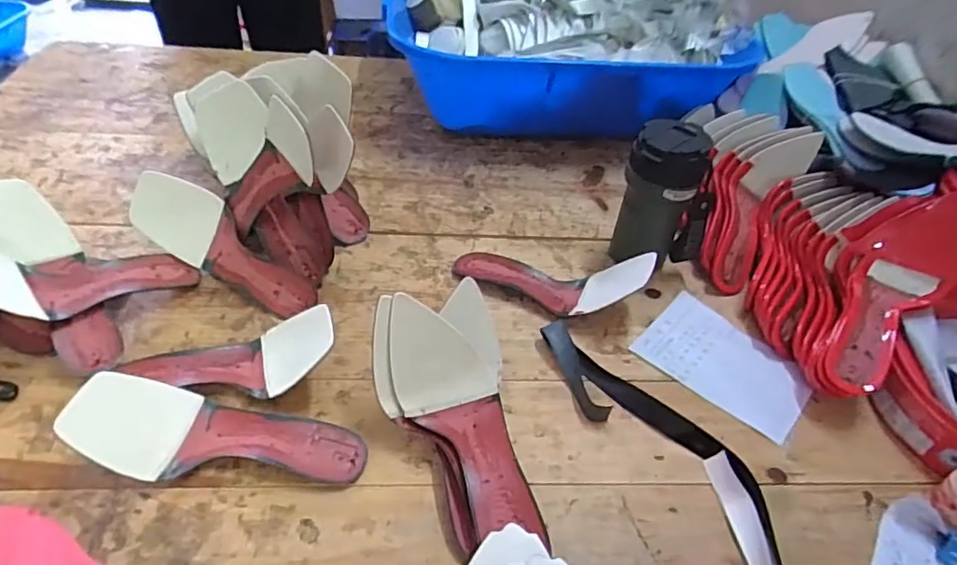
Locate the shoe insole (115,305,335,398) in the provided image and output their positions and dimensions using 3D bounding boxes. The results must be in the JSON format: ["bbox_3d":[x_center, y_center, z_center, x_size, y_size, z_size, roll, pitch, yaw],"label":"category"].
[{"bbox_3d":[-0.238,0.074,0.587,0.211,0.042,0.084,-10,41,8],"label":"shoe insole"}]

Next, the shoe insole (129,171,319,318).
[{"bbox_3d":[-0.290,-0.033,0.683,0.235,0.076,0.064,35,46,6],"label":"shoe insole"}]

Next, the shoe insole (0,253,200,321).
[{"bbox_3d":[-0.421,-0.004,0.613,0.236,0.034,0.096,1,33,-48],"label":"shoe insole"}]

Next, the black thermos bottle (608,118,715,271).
[{"bbox_3d":[0.228,-0.096,0.725,0.097,0.182,0.092,-11,44,-19],"label":"black thermos bottle"}]

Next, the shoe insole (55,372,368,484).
[{"bbox_3d":[-0.223,0.135,0.521,0.243,0.048,0.087,12,40,-11],"label":"shoe insole"}]

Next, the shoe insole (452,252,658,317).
[{"bbox_3d":[0.086,-0.006,0.714,0.242,0.050,0.086,6,39,21],"label":"shoe insole"}]

